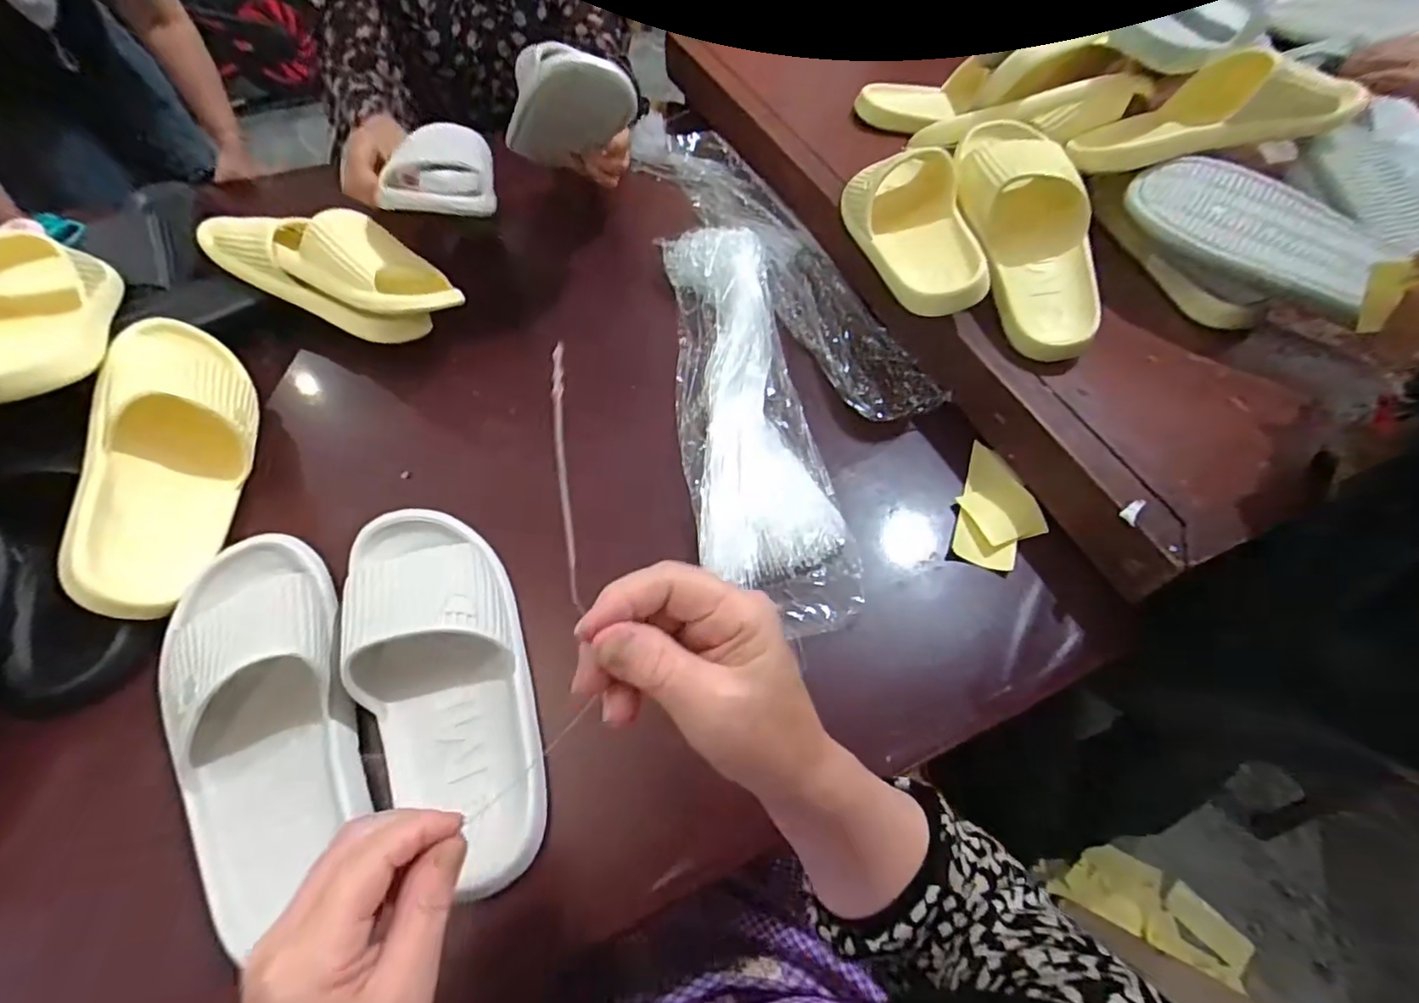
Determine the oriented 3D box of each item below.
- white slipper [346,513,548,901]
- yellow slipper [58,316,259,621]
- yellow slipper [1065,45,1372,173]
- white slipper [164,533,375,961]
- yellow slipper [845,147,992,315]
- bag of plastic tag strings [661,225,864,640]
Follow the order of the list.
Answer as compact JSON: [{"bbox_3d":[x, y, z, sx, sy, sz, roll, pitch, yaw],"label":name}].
[{"bbox_3d":[-0.191,0.118,0.423,0.120,0.064,0.288,-22,61,-16],"label":"white slipper"},{"bbox_3d":[-0.435,-0.041,0.488,0.075,0.101,0.270,-23,65,29],"label":"yellow slipper"},{"bbox_3d":[0.491,-0.376,0.582,0.233,0.079,0.084,-3,53,25],"label":"yellow slipper"},{"bbox_3d":[-0.307,0.136,0.407,0.103,0.076,0.263,-18,65,-14],"label":"white slipper"},{"bbox_3d":[0.198,-0.274,0.586,0.087,0.086,0.229,-5,57,-6],"label":"yellow slipper"},{"bbox_3d":[0.031,-0.102,0.585,0.129,0.044,0.466,-7,58,-7],"label":"bag of plastic tag strings"}]

